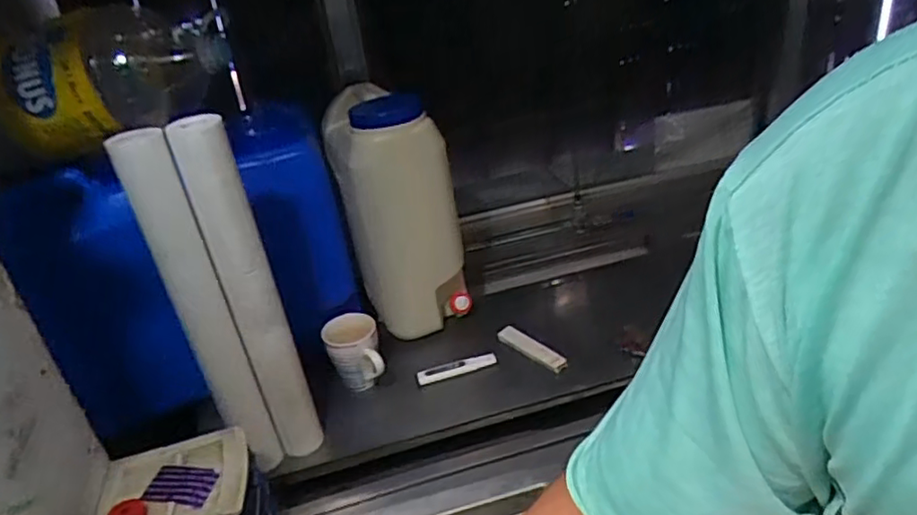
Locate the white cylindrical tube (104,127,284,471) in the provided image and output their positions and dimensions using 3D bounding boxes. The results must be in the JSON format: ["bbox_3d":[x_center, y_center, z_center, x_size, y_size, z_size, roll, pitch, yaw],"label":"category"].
[{"bbox_3d":[-0.331,0.078,0.817,0.061,0.482,0.069,-27,34,-30],"label":"white cylindrical tube"}]

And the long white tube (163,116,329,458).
[{"bbox_3d":[-0.267,0.068,0.833,0.064,0.506,0.052,-15,30,-13],"label":"long white tube"}]

